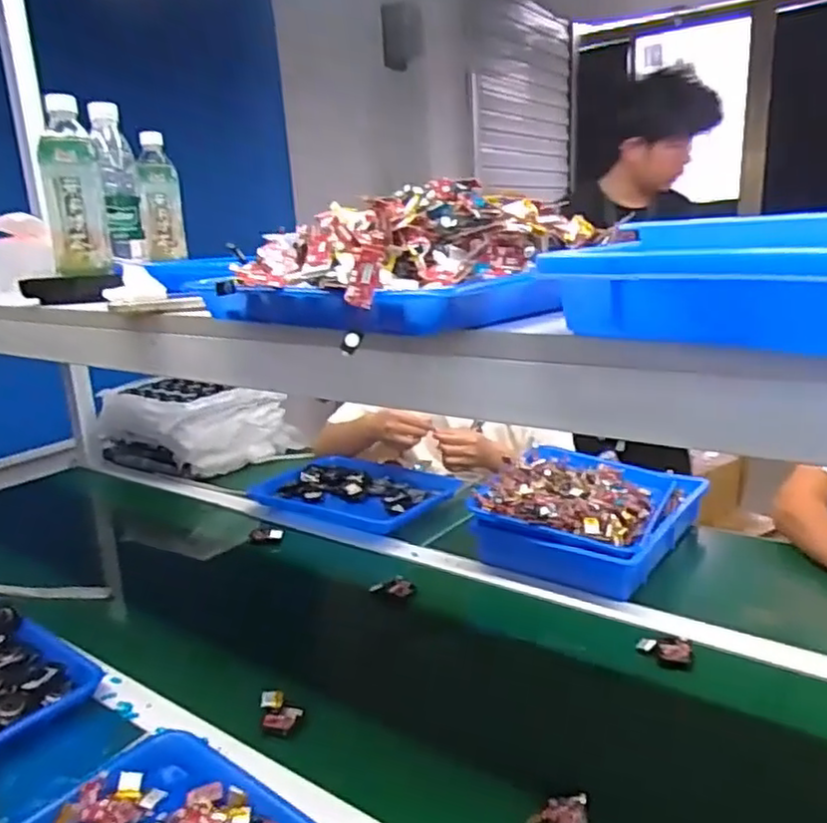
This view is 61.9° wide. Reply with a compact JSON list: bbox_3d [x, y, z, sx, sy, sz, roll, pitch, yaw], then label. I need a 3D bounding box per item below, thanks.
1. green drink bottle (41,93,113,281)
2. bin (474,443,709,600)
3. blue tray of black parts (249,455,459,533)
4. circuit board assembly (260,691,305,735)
[{"bbox_3d":[-0.372,-0.242,0.757,0.058,0.175,0.074,-8,16,-18],"label":"green drink bottle"},{"bbox_3d":[0.262,0.146,1.019,0.254,0.096,0.310,7,18,33],"label":"bin"},{"bbox_3d":[-0.094,0.130,1.210,0.336,0.040,0.250,9,19,39],"label":"blue tray of black parts"},{"bbox_3d":[-0.135,0.310,0.710,0.043,0.011,0.056,14,13,-15],"label":"circuit board assembly"}]

